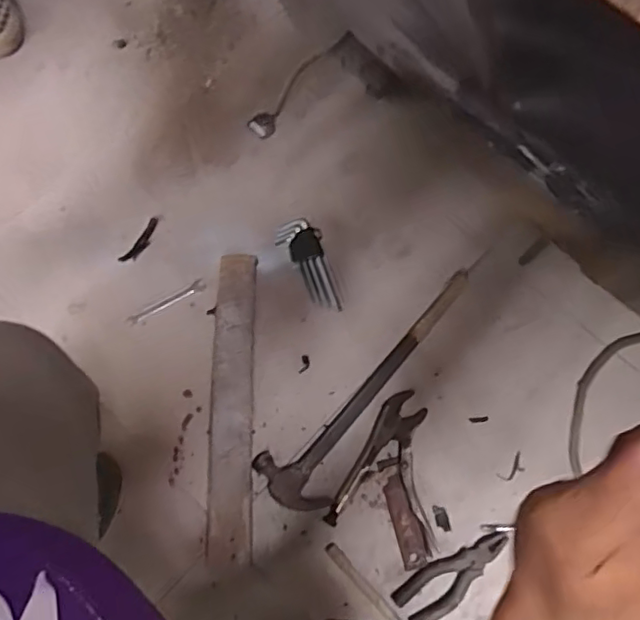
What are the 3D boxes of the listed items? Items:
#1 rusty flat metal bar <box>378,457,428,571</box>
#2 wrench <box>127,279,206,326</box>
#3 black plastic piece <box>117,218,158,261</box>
[{"bbox_3d":[0.116,0.284,0.837,0.034,0.010,0.146,-14,71,-5],"label":"rusty flat metal bar"},{"bbox_3d":[-0.240,-0.011,0.941,0.129,0.004,0.020,-30,73,-10],"label":"wrench"},{"bbox_3d":[-0.290,-0.112,0.971,0.024,0.004,0.090,32,74,11],"label":"black plastic piece"}]

